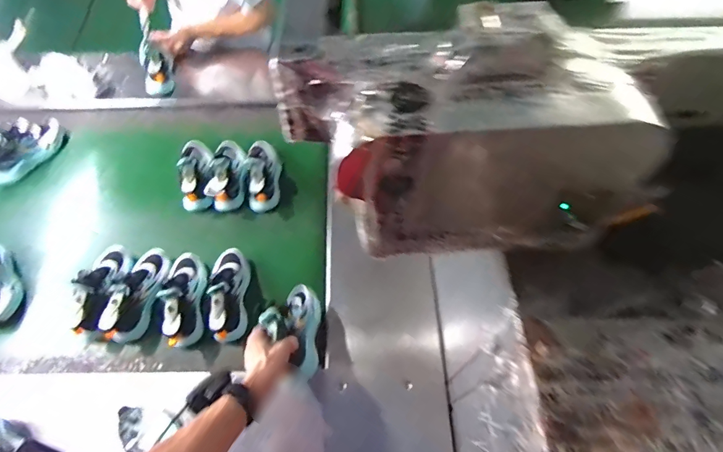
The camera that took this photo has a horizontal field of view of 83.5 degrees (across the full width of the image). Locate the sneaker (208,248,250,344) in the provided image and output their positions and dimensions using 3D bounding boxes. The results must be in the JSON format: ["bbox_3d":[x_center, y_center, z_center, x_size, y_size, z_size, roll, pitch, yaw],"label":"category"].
[{"bbox_3d":[-0.290,0.145,0.896,0.076,0.109,0.209,-10,60,-6],"label":"sneaker"}]

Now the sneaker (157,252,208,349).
[{"bbox_3d":[-0.386,0.150,0.891,0.071,0.117,0.228,-13,61,-7],"label":"sneaker"}]

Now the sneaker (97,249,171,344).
[{"bbox_3d":[-0.502,0.143,0.908,0.081,0.111,0.223,5,60,3],"label":"sneaker"}]

